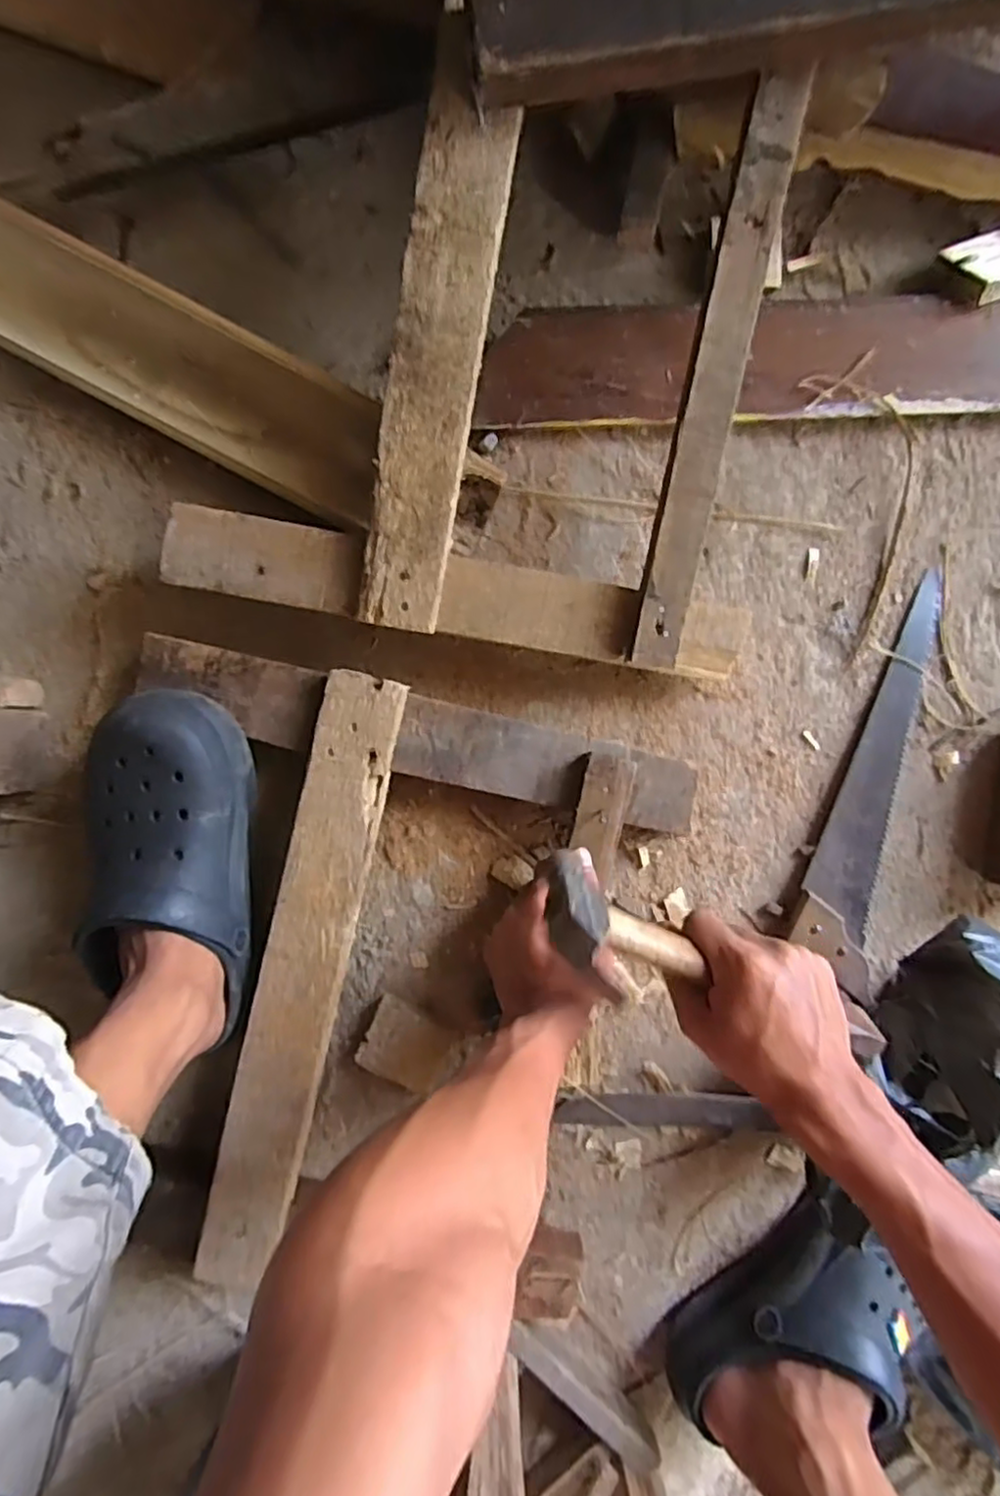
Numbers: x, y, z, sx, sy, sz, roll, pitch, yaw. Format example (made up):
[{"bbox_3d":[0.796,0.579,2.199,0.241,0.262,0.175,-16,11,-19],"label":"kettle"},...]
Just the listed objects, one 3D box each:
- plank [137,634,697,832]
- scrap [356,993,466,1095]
[{"bbox_3d":[-0.060,-0.007,0.505,0.421,0.012,0.059,13,90,-1],"label":"plank"},{"bbox_3d":[-0.073,0.241,0.539,0.073,0.028,0.058,25,90,-1],"label":"scrap"}]

